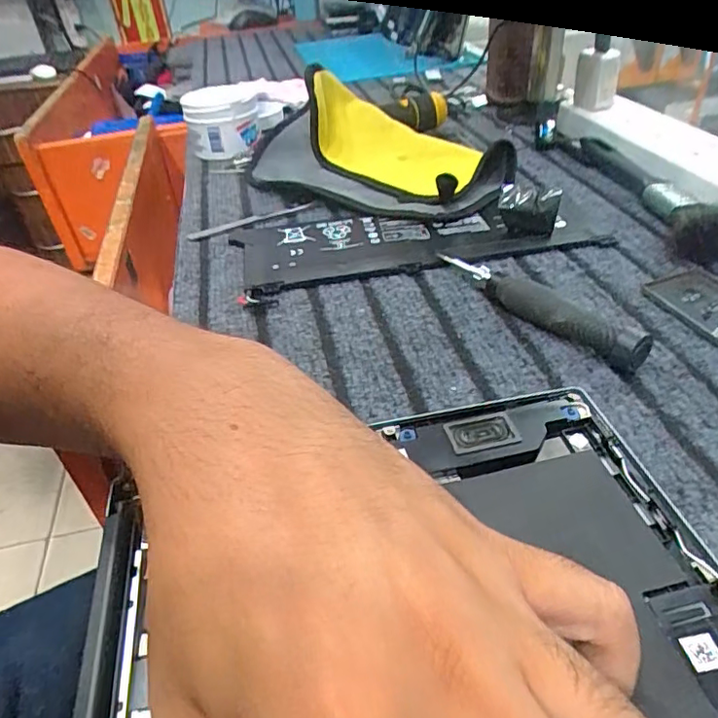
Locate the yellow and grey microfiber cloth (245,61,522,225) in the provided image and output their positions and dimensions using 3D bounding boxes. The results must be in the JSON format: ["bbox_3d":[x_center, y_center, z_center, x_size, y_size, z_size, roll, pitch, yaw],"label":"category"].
[{"bbox_3d":[0.013,-0.188,0.473,0.229,0.065,0.130,25,47,31],"label":"yellow and grey microfiber cloth"}]

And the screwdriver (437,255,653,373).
[{"bbox_3d":[0.099,-0.035,0.318,0.018,0.021,0.137,-26,44,-24],"label":"screwdriver"}]

